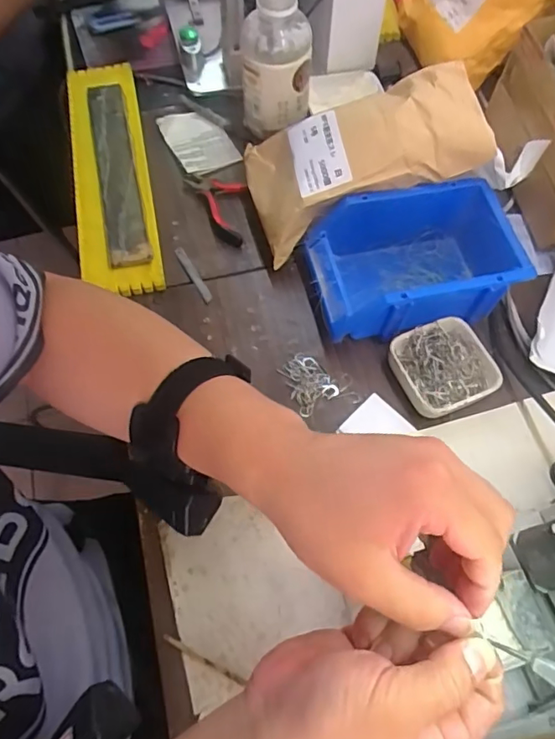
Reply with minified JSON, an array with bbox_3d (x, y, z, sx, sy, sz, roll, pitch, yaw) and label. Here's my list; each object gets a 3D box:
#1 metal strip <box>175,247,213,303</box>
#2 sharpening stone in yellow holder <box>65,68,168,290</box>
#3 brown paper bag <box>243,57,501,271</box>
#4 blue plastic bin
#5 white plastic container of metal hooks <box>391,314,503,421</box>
[{"bbox_3d":[-0.088,-0.099,0.543,0.010,0.008,0.078,-28,67,-13],"label":"metal strip"},{"bbox_3d":[-0.189,-0.224,0.591,0.082,0.017,0.334,-13,67,0],"label":"sharpening stone in yellow holder"},{"bbox_3d":[0.078,-0.205,0.504,0.230,0.063,0.125,-17,62,16],"label":"brown paper bag"},{"bbox_3d":[0.127,-0.101,0.504,0.186,0.075,0.124,-9,64,-5],"label":"blue plastic bin"},{"bbox_3d":[0.152,-0.001,0.480,0.089,0.034,0.080,-21,66,-10],"label":"white plastic container of metal hooks"}]

